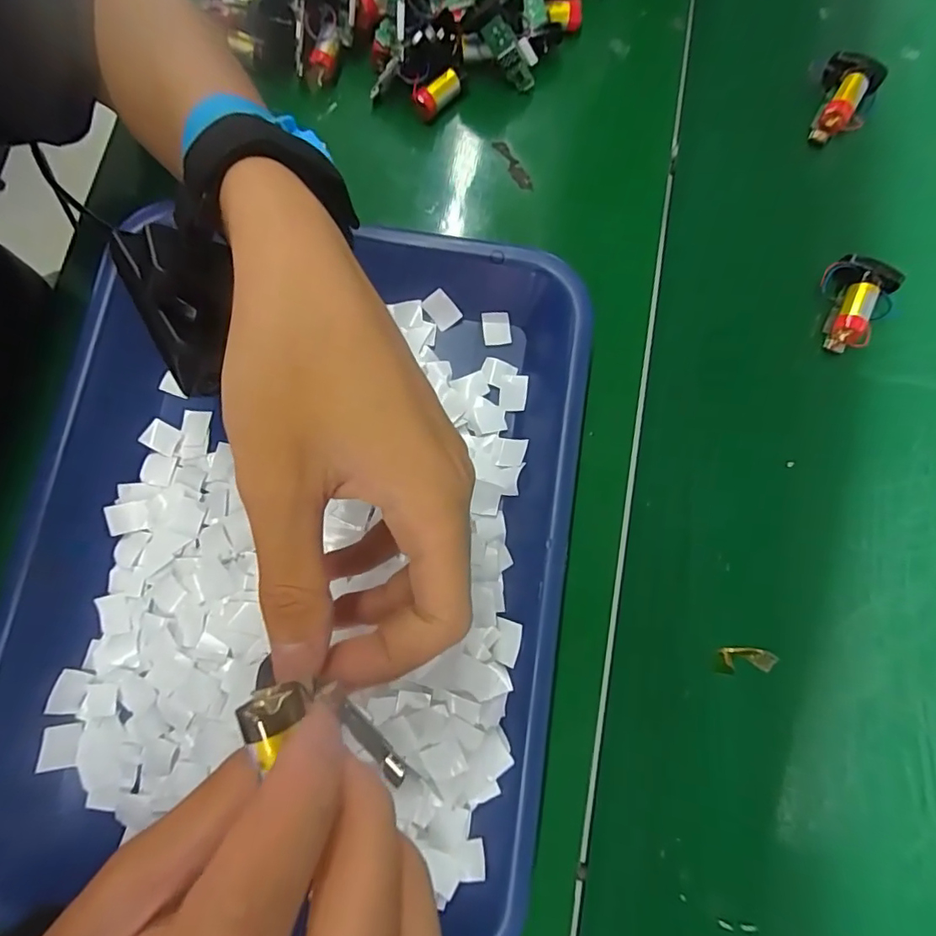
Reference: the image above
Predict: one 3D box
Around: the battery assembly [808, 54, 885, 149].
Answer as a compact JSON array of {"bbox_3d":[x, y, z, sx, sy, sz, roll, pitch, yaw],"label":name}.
[{"bbox_3d":[0.226,-0.223,0.316,0.032,0.019,0.051,28,81,6],"label":"battery assembly"}]

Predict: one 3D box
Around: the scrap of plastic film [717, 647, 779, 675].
[{"bbox_3d":[0.142,0.098,0.267,0.029,0.004,0.013,-1,79,1],"label":"scrap of plastic film"}]

